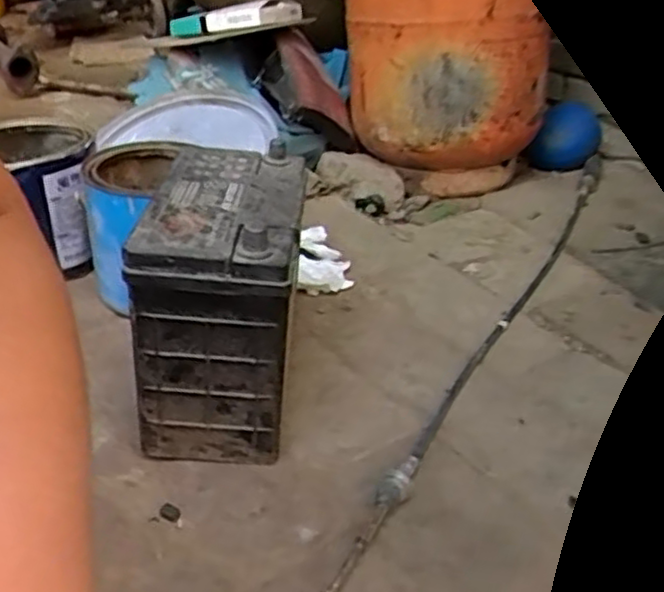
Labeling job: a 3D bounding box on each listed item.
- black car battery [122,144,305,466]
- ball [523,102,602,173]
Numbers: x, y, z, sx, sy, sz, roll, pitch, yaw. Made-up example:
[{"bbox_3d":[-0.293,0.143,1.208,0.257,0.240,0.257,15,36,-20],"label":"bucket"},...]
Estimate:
[{"bbox_3d":[-0.095,-0.001,0.655,0.128,0.207,0.227,3,33,1],"label":"black car battery"},{"bbox_3d":[0.366,-0.247,1.106,0.103,0.102,0.097,2,33,-1],"label":"ball"}]

